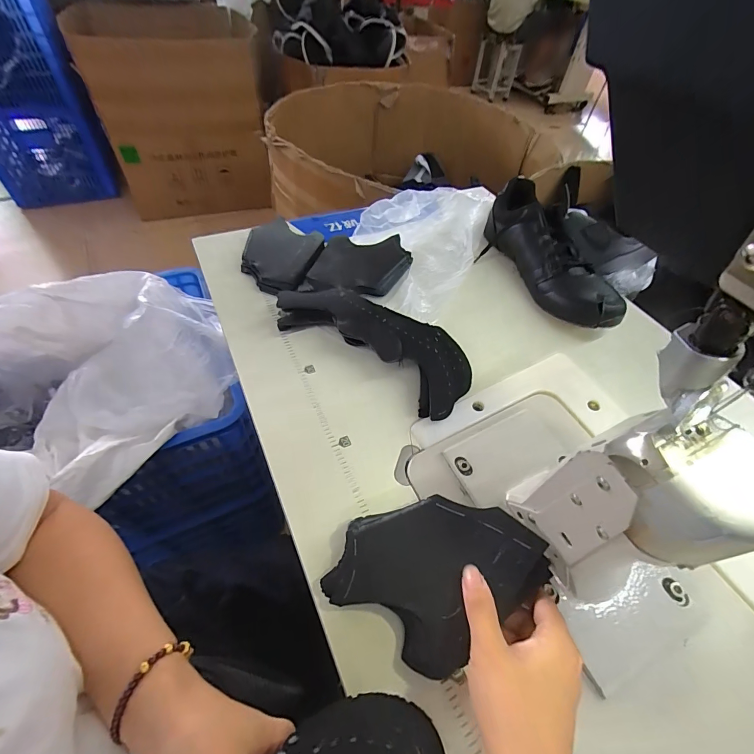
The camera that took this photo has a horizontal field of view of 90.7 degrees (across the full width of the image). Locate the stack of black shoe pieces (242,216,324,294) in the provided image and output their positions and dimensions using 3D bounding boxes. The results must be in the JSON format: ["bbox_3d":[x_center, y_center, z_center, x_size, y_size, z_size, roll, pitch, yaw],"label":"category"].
[{"bbox_3d":[-0.131,-0.175,0.521,0.106,0.036,0.159,2,51,-4],"label":"stack of black shoe pieces"}]

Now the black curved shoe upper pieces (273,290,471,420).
[{"bbox_3d":[-0.005,-0.052,0.429,0.241,0.045,0.101,31,55,18],"label":"black curved shoe upper pieces"}]

